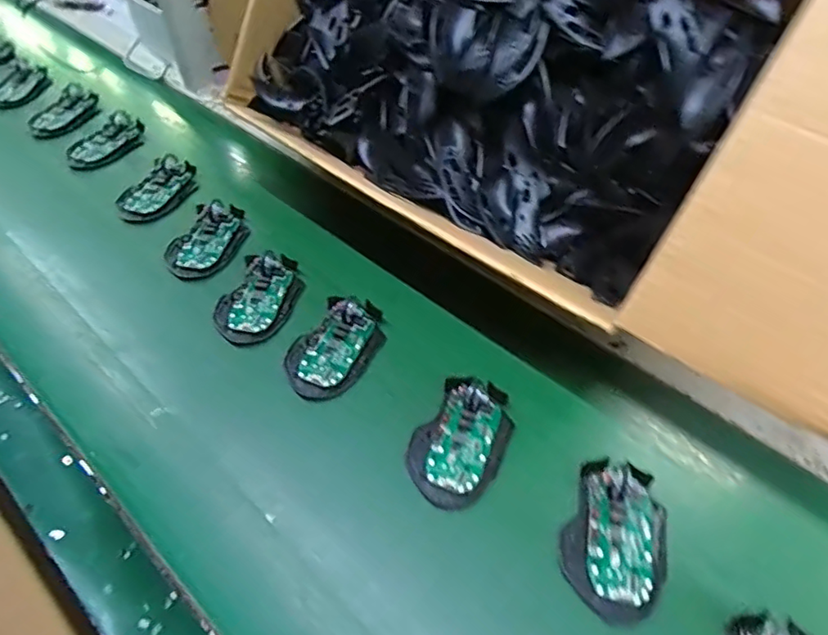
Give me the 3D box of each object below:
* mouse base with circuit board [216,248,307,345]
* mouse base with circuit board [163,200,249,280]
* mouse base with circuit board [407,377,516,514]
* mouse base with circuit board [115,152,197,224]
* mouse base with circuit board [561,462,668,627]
[{"bbox_3d":[-0.160,-0.024,0.586,0.073,0.027,0.105,9,49,8],"label":"mouse base with circuit board"},{"bbox_3d":[-0.231,-0.087,0.644,0.064,0.027,0.114,9,49,8],"label":"mouse base with circuit board"},{"bbox_3d":[0.041,0.097,0.477,0.071,0.020,0.117,26,53,22],"label":"mouse base with circuit board"},{"bbox_3d":[-0.318,-0.158,0.711,0.063,0.024,0.112,13,50,12],"label":"mouse base with circuit board"},{"bbox_3d":[0.152,0.159,0.426,0.071,0.020,0.112,20,51,17],"label":"mouse base with circuit board"}]

